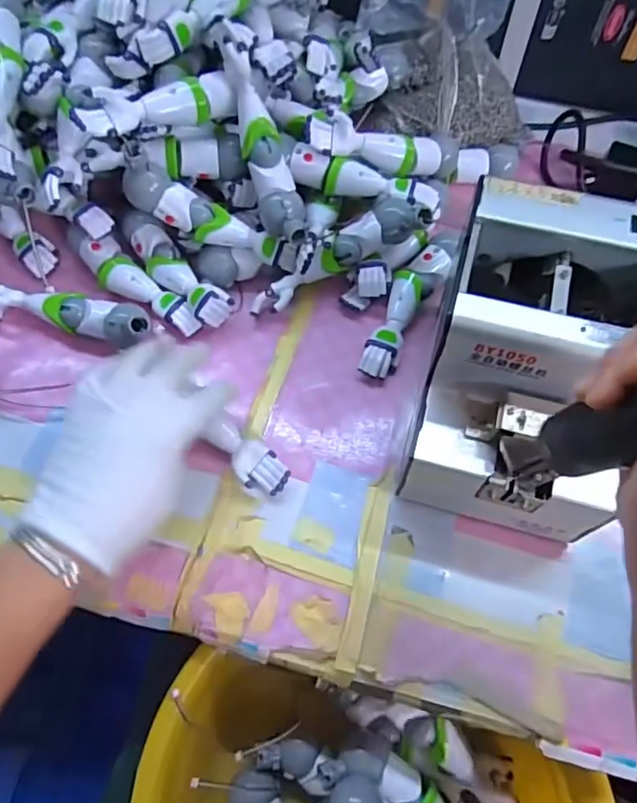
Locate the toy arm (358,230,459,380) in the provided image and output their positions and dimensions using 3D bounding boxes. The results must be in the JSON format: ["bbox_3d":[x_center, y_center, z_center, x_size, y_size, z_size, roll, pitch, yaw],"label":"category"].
[{"bbox_3d":[0.074,-0.085,0.460,0.033,0.027,0.146,26,66,12],"label":"toy arm"}]

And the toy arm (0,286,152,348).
[{"bbox_3d":[-0.201,-0.074,0.447,0.153,0.035,0.037,16,64,8],"label":"toy arm"}]

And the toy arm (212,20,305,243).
[{"bbox_3d":[-0.044,-0.202,0.428,0.033,0.040,0.157,-19,107,-6],"label":"toy arm"}]

